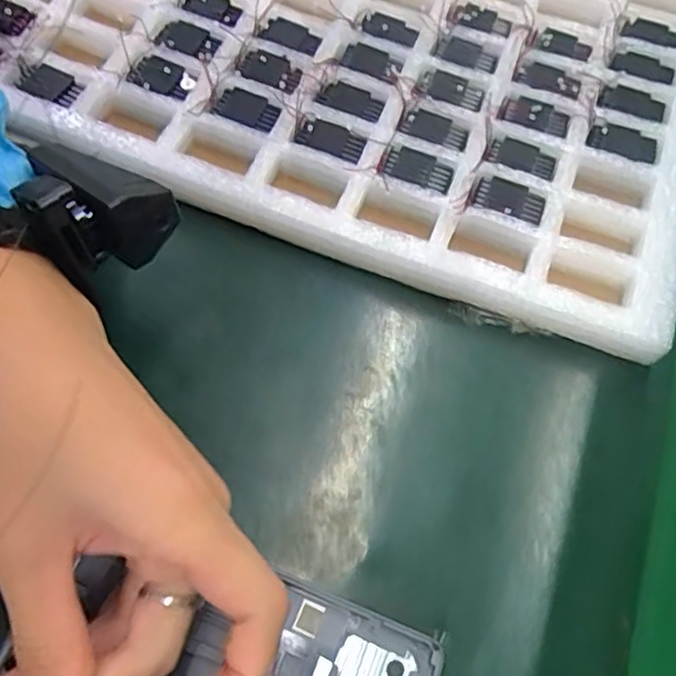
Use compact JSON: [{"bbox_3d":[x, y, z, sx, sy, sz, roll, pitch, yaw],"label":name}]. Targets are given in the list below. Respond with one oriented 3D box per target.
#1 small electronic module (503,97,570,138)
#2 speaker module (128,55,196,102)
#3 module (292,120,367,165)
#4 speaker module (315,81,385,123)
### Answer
[{"bbox_3d":[0.121,-0.134,0.395,0.039,0.006,0.027,21,65,7],"label":"small electronic module"},{"bbox_3d":[-0.103,-0.154,0.385,0.032,0.012,0.025,22,65,7],"label":"speaker module"},{"bbox_3d":[-0.005,-0.114,0.376,0.041,0.008,0.025,22,65,8],"label":"module"},{"bbox_3d":[0.008,-0.142,0.392,0.040,0.007,0.025,22,65,7],"label":"speaker module"}]

